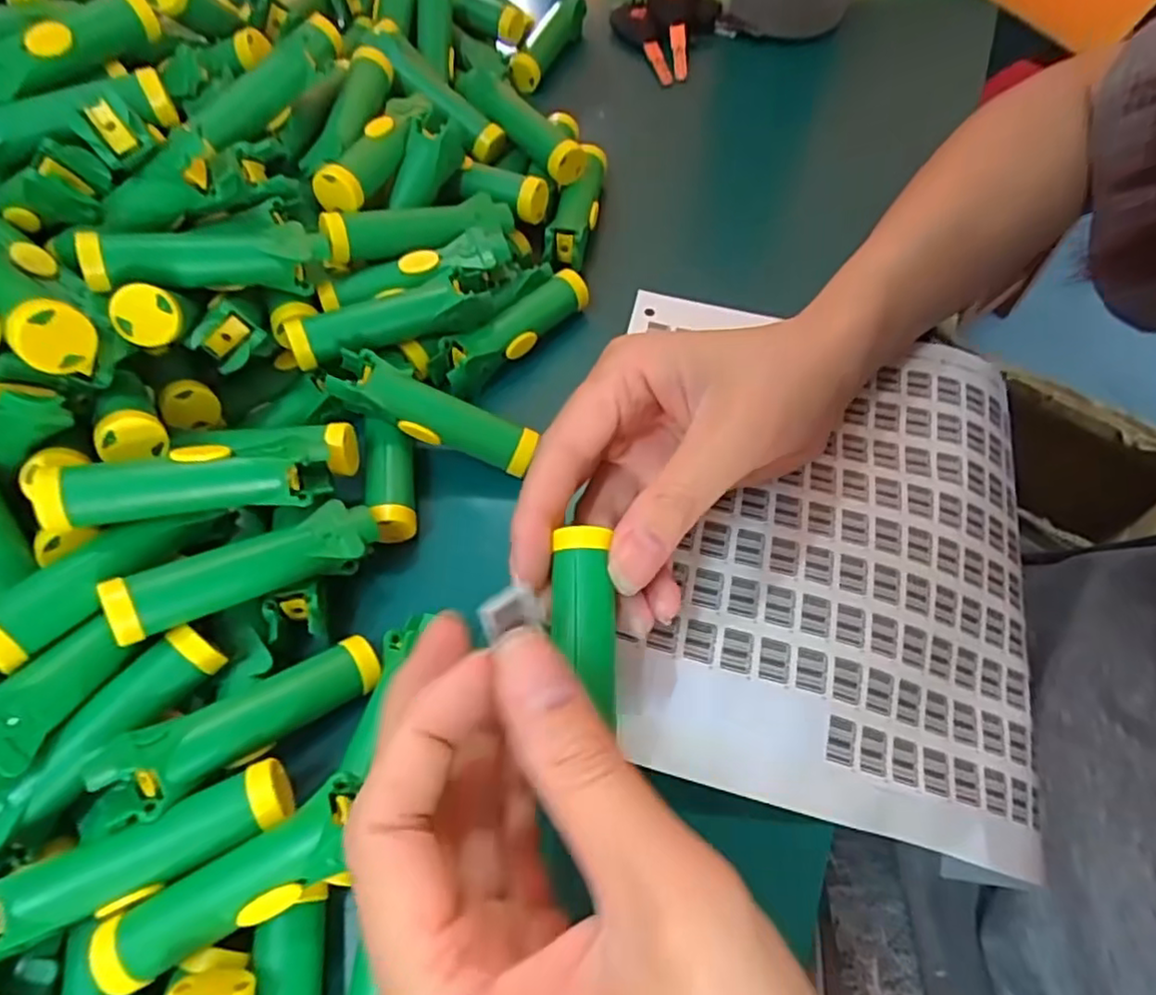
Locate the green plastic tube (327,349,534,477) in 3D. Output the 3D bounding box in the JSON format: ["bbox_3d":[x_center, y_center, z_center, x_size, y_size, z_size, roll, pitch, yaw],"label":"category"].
[{"bbox_3d":[-0.054,-0.032,0.256,0.078,0.015,0.018,24,62,-12],"label":"green plastic tube"}]

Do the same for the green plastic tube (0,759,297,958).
[{"bbox_3d":[-0.119,0.097,0.180,0.076,0.014,0.019,-23,64,-12],"label":"green plastic tube"}]

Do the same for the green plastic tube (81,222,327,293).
[{"bbox_3d":[-0.135,-0.088,0.247,0.079,0.017,0.021,-12,61,-26],"label":"green plastic tube"}]

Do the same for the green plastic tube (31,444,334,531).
[{"bbox_3d":[-0.121,-0.005,0.211,0.079,0.015,0.018,-6,59,-27],"label":"green plastic tube"}]

